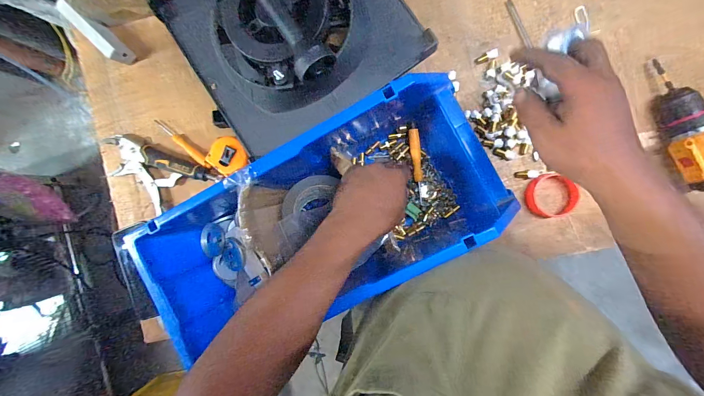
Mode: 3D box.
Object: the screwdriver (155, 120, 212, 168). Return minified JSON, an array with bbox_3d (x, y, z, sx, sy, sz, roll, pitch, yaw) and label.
[{"bbox_3d":[-0.300,-0.097,0.536,0.133,0.013,0.016,41,95,5],"label":"screwdriver"}]

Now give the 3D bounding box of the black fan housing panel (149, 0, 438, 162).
[{"bbox_3d":[-0.092,-0.237,0.394,0.298,0.093,0.279,-32,87,7],"label":"black fan housing panel"}]

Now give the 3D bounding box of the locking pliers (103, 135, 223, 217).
[{"bbox_3d":[-0.354,-0.035,0.541,0.221,0.023,0.105,22,93,6],"label":"locking pliers"}]

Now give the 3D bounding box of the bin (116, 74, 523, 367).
[{"bbox_3d":[-0.042,0.020,0.414,0.452,0.173,0.216,-26,87,-7],"label":"bin"}]

